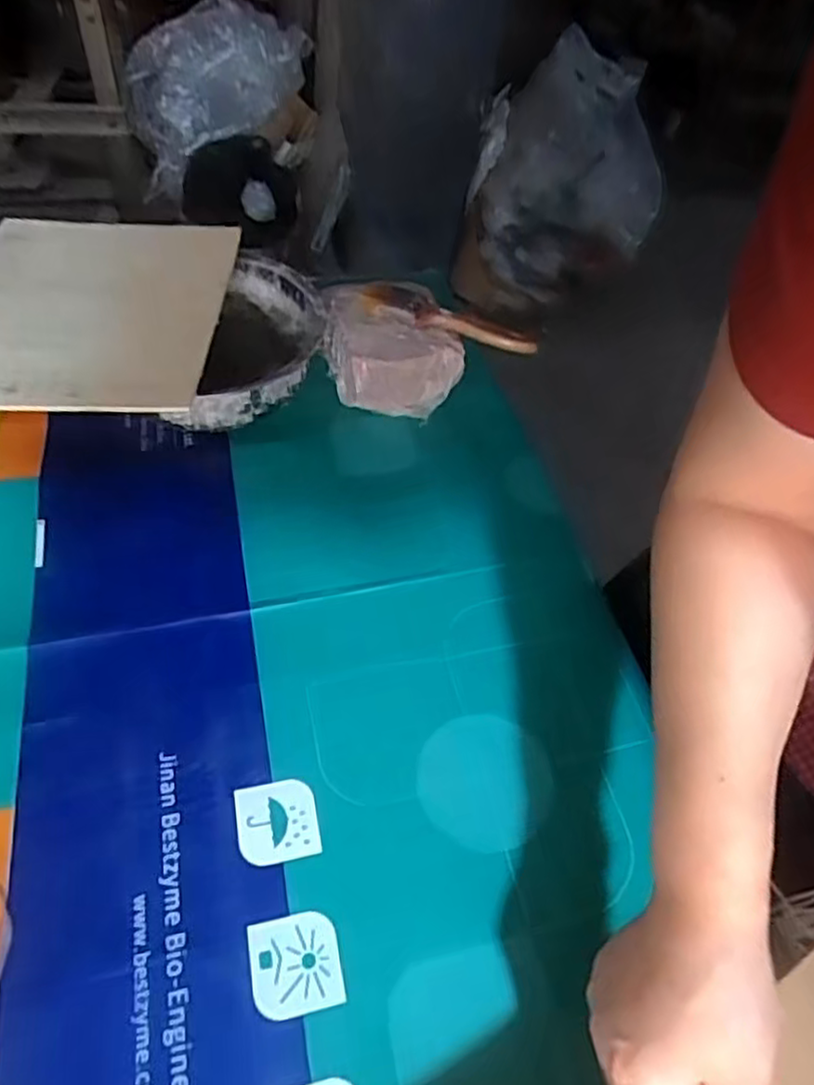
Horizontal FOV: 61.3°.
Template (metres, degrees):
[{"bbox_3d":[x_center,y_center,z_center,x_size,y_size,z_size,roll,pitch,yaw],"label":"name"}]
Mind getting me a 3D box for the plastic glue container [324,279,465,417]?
[{"bbox_3d":[-0.019,-0.200,0.694,0.119,0.077,0.131,-9,54,-12],"label":"plastic glue container"}]

